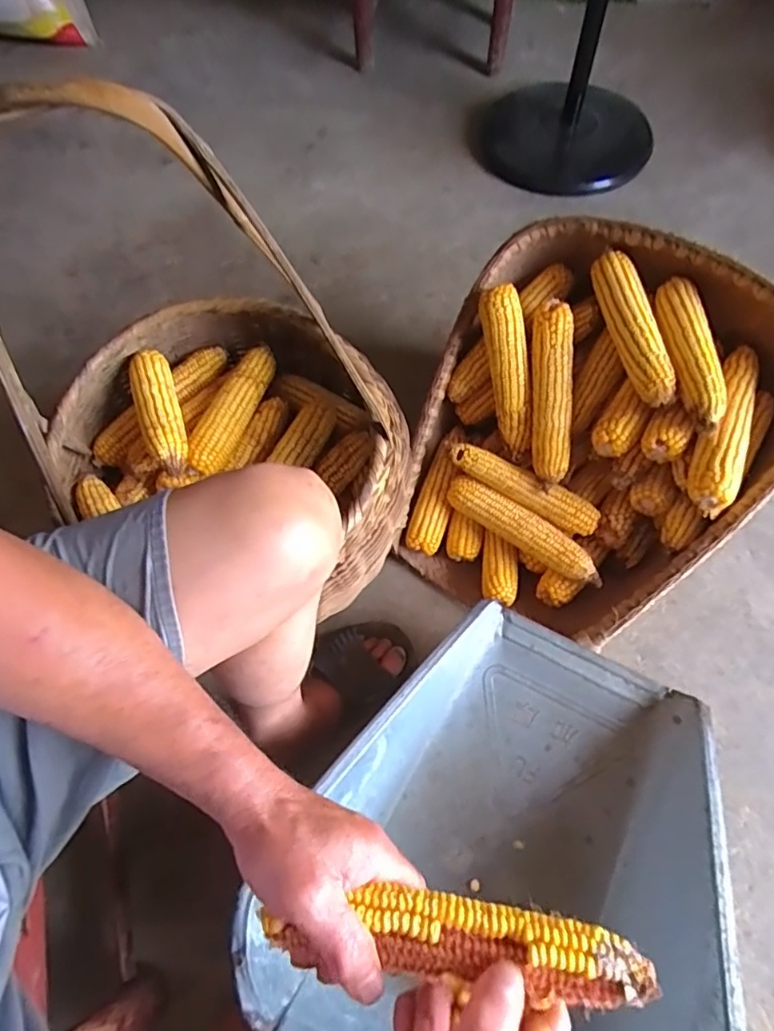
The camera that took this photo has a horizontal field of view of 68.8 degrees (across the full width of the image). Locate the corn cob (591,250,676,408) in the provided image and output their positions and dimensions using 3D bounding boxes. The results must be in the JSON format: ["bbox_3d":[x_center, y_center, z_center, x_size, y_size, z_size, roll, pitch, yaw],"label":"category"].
[{"bbox_3d":[0.304,-0.234,0.691,0.049,0.043,0.213,-11,66,-3],"label":"corn cob"}]

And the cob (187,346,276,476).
[{"bbox_3d":[-0.196,-0.132,0.710,0.049,0.039,0.181,18,67,9],"label":"cob"}]

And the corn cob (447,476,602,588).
[{"bbox_3d":[0.183,0.021,0.765,0.224,0.055,0.045,34,71,15],"label":"corn cob"}]

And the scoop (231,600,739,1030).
[{"bbox_3d":[0.144,0.332,0.581,0.393,0.227,0.442,28,70,11],"label":"scoop"}]

